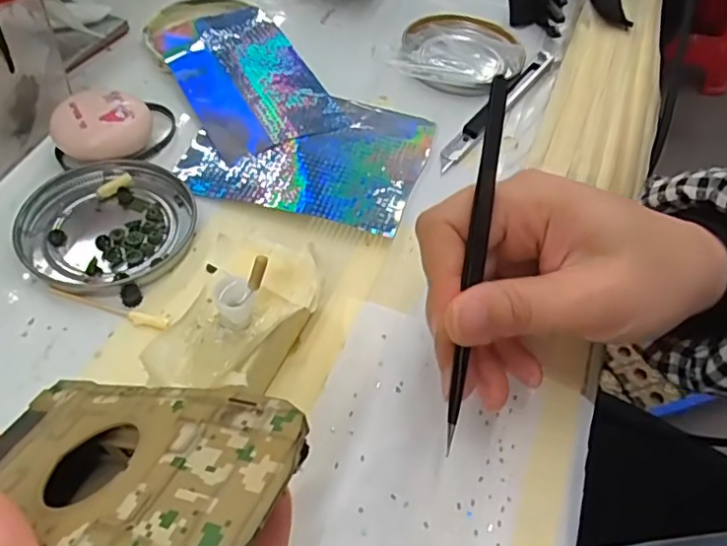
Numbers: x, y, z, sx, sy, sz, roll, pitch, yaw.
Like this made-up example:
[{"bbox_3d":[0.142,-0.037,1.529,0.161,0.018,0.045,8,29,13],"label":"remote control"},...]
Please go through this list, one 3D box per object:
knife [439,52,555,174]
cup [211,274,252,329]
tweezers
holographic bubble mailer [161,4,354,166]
[{"bbox_3d":[0.084,-0.105,0.369,0.014,0.006,0.143,31,56,17],"label":"knife"},{"bbox_3d":[-0.047,0.012,0.220,0.013,0.019,0.013,3,53,-4],"label":"cup"},{"bbox_3d":[0.040,-0.006,0.216,0.007,0.008,0.125,8,93,0],"label":"tweezers"},{"bbox_3d":[-0.072,-0.122,0.363,0.076,0.010,0.129,-23,58,-21],"label":"holographic bubble mailer"}]

